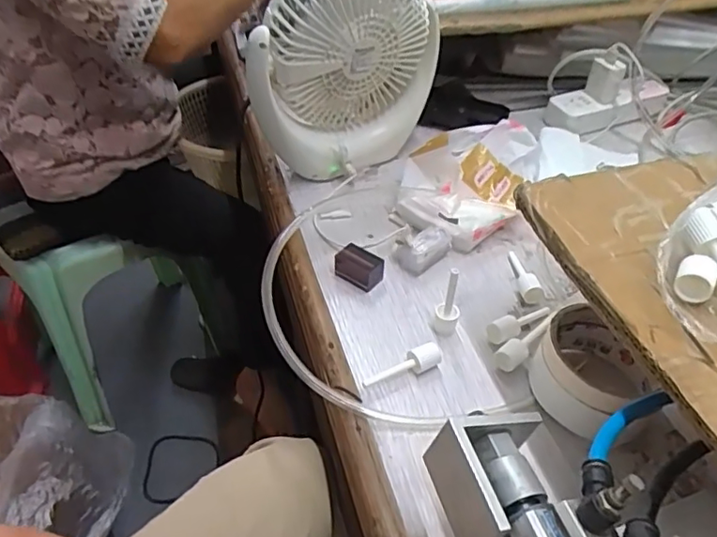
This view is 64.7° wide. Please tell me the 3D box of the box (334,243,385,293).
[{"bbox_3d":[0.000,-0.001,0.508,0.045,0.025,0.024,24,48,24],"label":"box"}]

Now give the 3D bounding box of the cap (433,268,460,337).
[{"bbox_3d":[0.071,0.027,0.447,0.020,0.063,0.014,8,44,9],"label":"cap"}]

